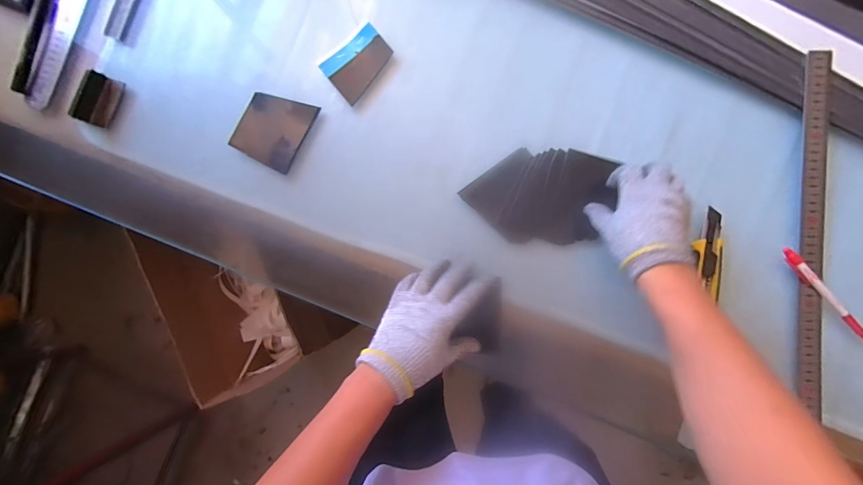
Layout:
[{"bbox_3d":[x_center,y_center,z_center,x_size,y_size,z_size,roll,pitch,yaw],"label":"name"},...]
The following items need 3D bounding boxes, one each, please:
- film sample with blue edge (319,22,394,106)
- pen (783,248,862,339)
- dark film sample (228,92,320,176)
[{"bbox_3d":[-0.096,-0.239,0.503,0.065,0.015,0.090,43,92,7],"label":"film sample with blue edge"},{"bbox_3d":[0.455,0.061,0.428,0.015,0.008,0.134,-41,83,3],"label":"pen"},{"bbox_3d":[-0.214,-0.154,0.503,0.096,0.007,0.095,28,90,7],"label":"dark film sample"}]

